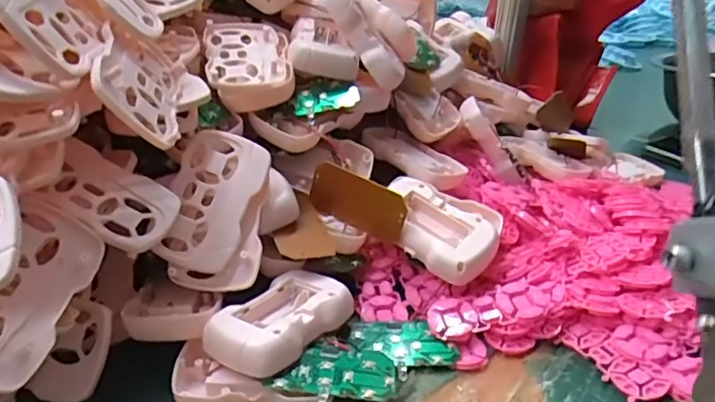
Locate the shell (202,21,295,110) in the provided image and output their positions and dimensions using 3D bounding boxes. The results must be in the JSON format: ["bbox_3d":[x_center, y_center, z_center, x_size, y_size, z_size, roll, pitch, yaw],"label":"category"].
[{"bbox_3d":[-0.080,-0.100,0.410,0.060,0.026,0.087,-4,46,-11],"label":"shell"}]

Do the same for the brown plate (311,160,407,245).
[{"bbox_3d":[-0.001,0.000,0.383,0.072,0.039,0.004,24,27,19],"label":"brown plate"}]

